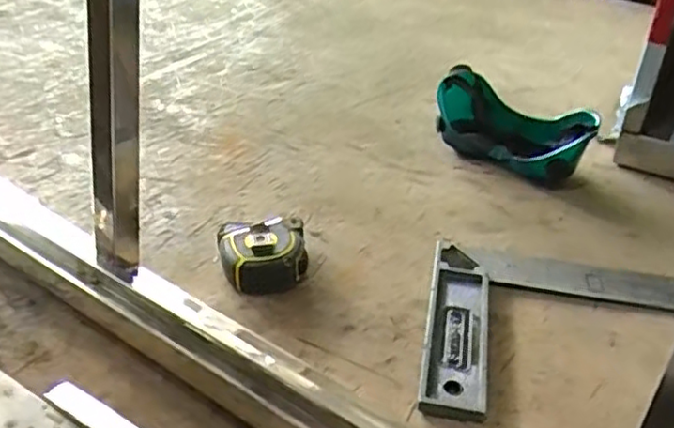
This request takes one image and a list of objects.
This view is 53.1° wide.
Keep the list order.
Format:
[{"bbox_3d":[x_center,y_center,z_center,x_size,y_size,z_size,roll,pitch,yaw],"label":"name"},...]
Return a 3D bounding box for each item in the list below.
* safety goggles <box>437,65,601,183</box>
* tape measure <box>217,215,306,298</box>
[{"bbox_3d":[0.192,-0.094,0.728,0.096,0.067,0.173,-27,43,-35],"label":"safety goggles"},{"bbox_3d":[-0.062,0.035,0.574,0.073,0.035,0.064,-6,35,-11],"label":"tape measure"}]

